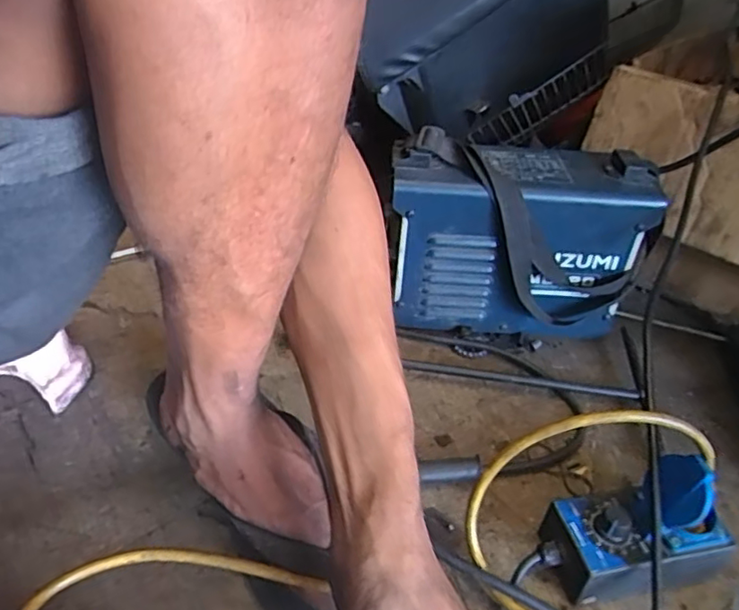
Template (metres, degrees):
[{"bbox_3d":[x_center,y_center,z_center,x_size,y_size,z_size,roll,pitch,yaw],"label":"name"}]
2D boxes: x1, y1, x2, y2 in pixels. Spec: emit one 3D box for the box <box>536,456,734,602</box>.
[{"bbox_3d":[0.190,0.154,0.412,0.128,0.097,0.062,-6,39,-12],"label":"box"}]

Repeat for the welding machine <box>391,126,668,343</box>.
[{"bbox_3d":[0.153,-0.070,0.626,0.258,0.184,0.118,7,38,4],"label":"welding machine"}]

